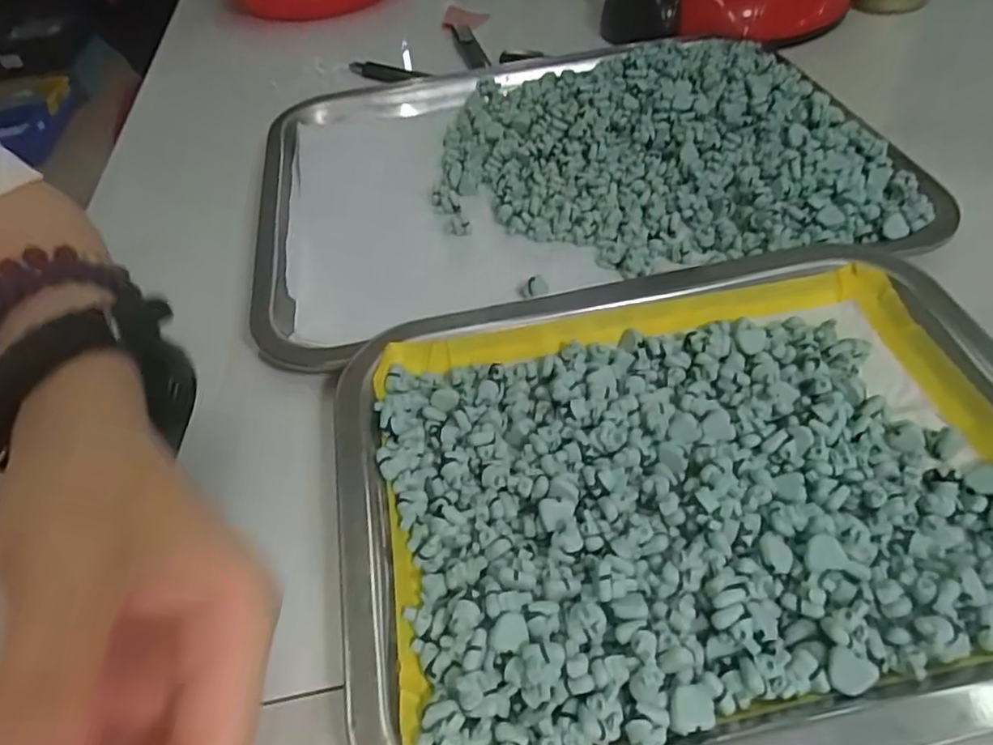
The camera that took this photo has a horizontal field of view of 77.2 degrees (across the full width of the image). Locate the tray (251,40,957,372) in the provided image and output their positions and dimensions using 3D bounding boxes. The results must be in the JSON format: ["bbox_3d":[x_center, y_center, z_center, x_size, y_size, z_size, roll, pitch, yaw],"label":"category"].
[{"bbox_3d":[0.031,-0.132,0.377,0.336,0.032,0.271,-13,48,-4],"label":"tray"}]

